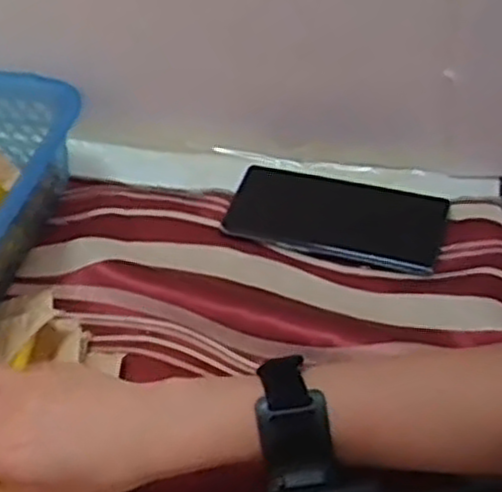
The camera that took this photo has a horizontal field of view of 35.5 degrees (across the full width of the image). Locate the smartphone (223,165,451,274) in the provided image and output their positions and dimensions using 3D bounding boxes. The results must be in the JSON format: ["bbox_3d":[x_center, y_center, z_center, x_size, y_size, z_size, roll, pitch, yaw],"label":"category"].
[{"bbox_3d":[0.063,-0.023,0.574,0.153,0.008,0.071,14,55,17],"label":"smartphone"}]

